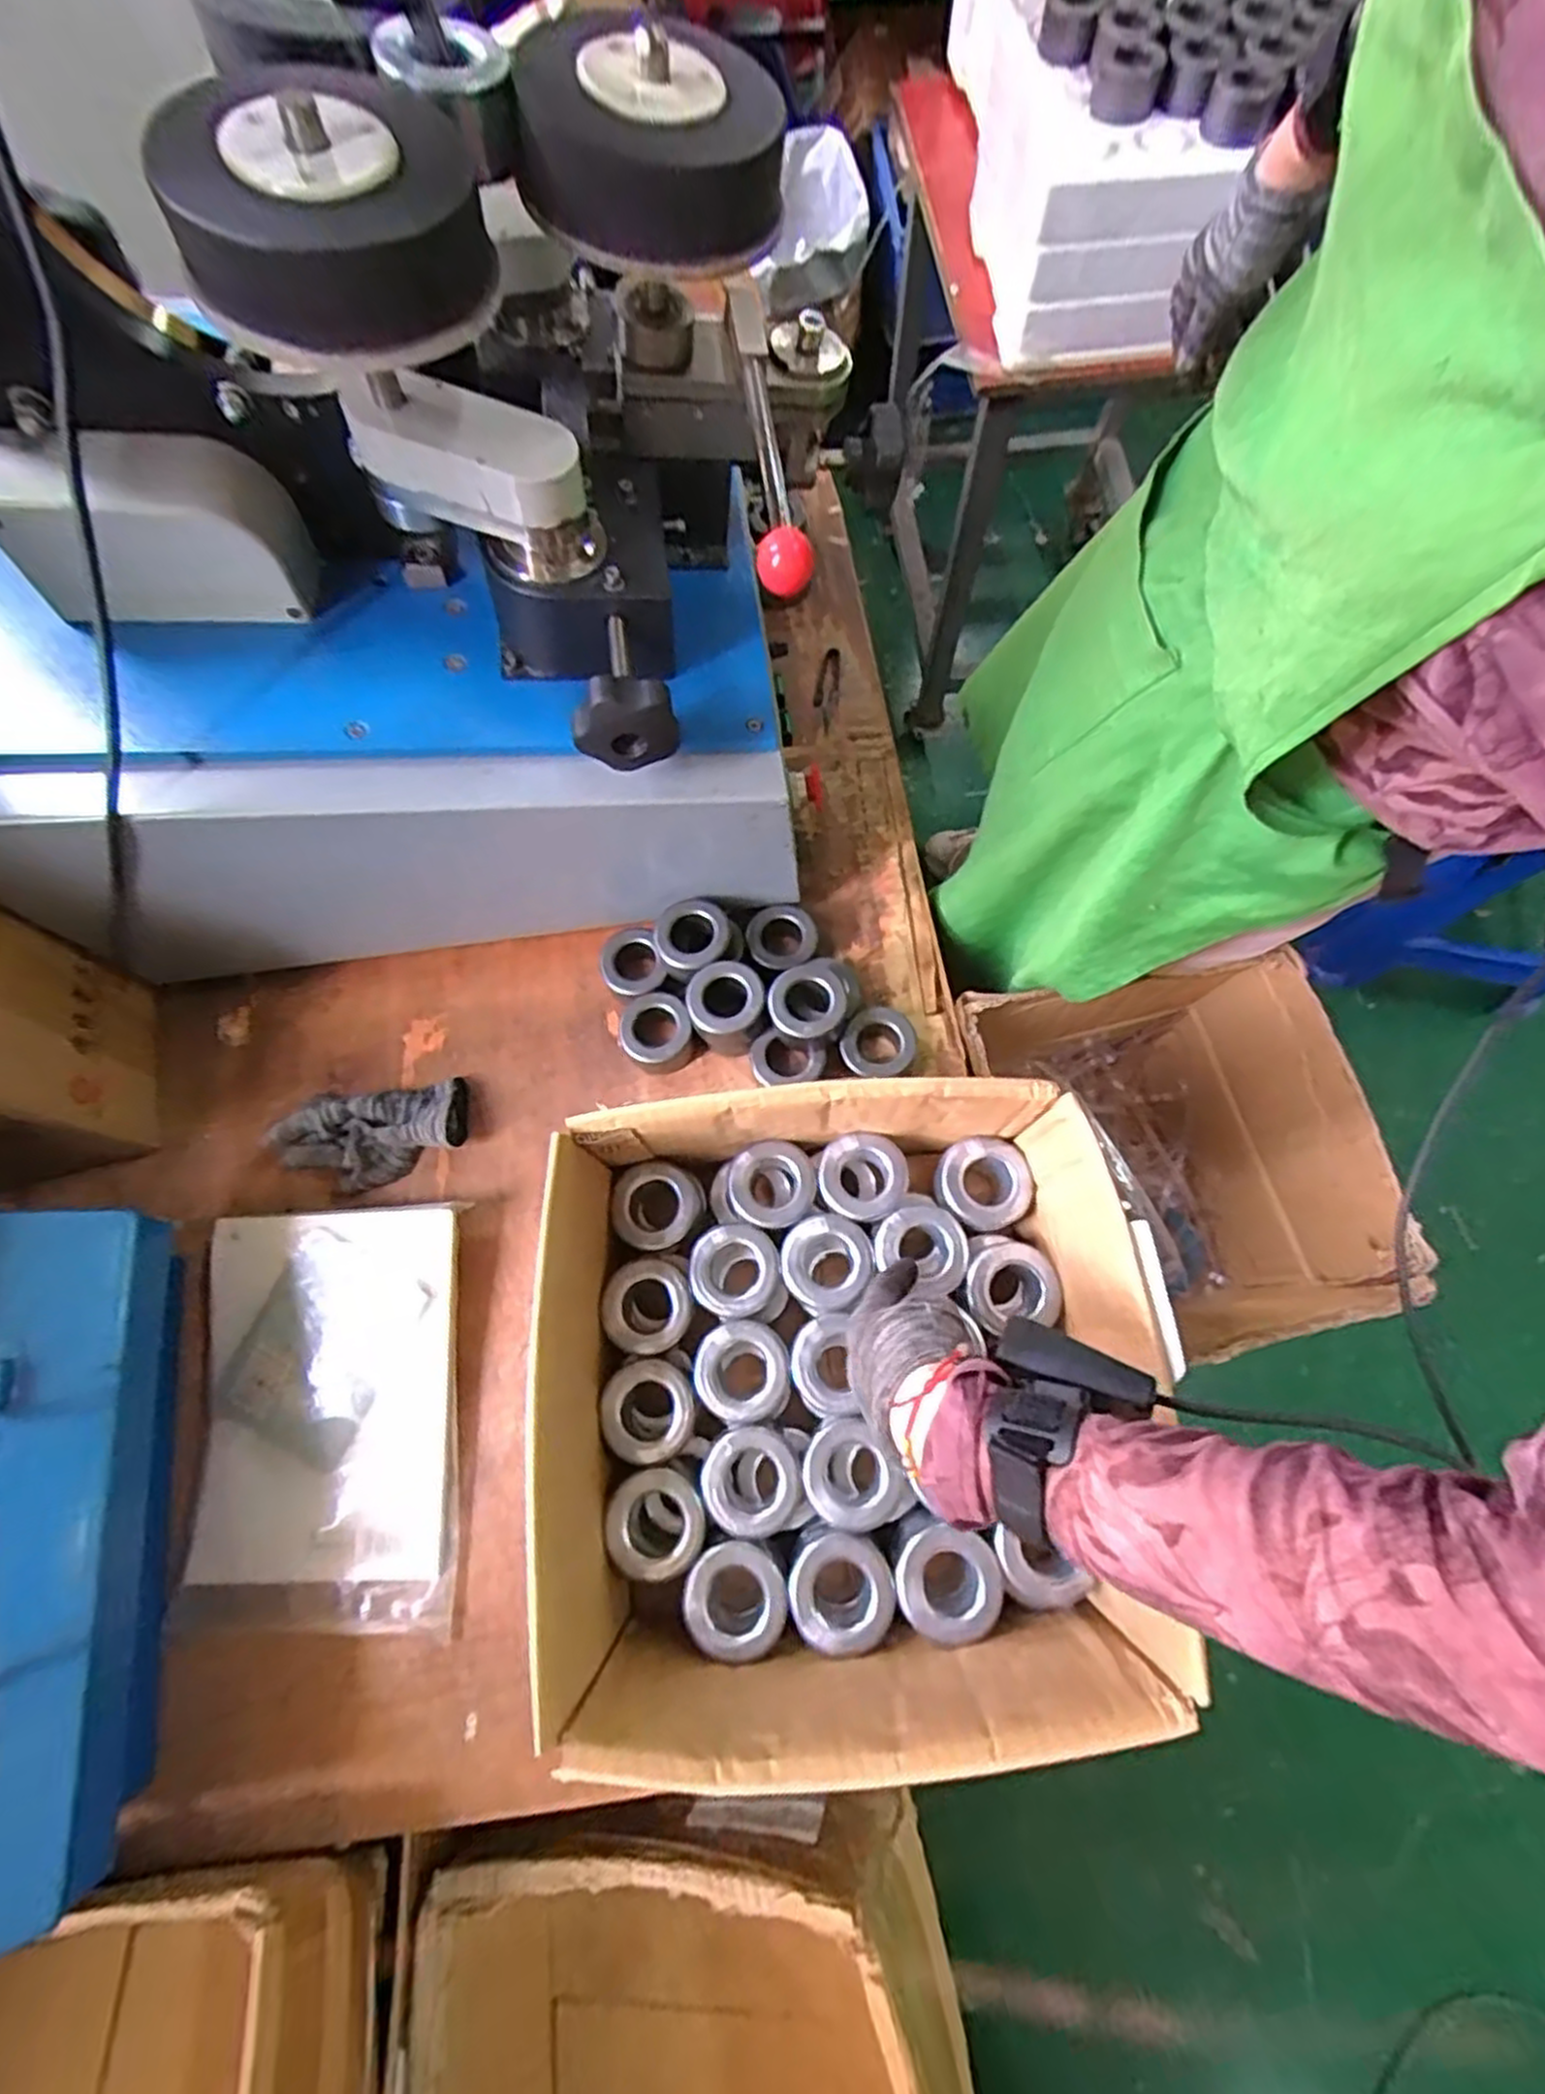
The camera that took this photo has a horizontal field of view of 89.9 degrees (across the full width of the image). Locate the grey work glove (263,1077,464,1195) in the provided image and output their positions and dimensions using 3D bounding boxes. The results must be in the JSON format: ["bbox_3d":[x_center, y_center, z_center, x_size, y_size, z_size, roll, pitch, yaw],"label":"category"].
[{"bbox_3d":[-0.330,0.070,0.628,0.152,0.038,0.086,-6,71,-1],"label":"grey work glove"}]

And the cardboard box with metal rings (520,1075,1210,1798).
[{"bbox_3d":[0.046,0.208,0.493,0.316,0.181,0.324,-5,71,0],"label":"cardboard box with metal rings"}]

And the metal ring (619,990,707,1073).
[{"bbox_3d":[-0.096,-0.011,0.649,0.059,0.043,0.058,-1,71,2],"label":"metal ring"}]

